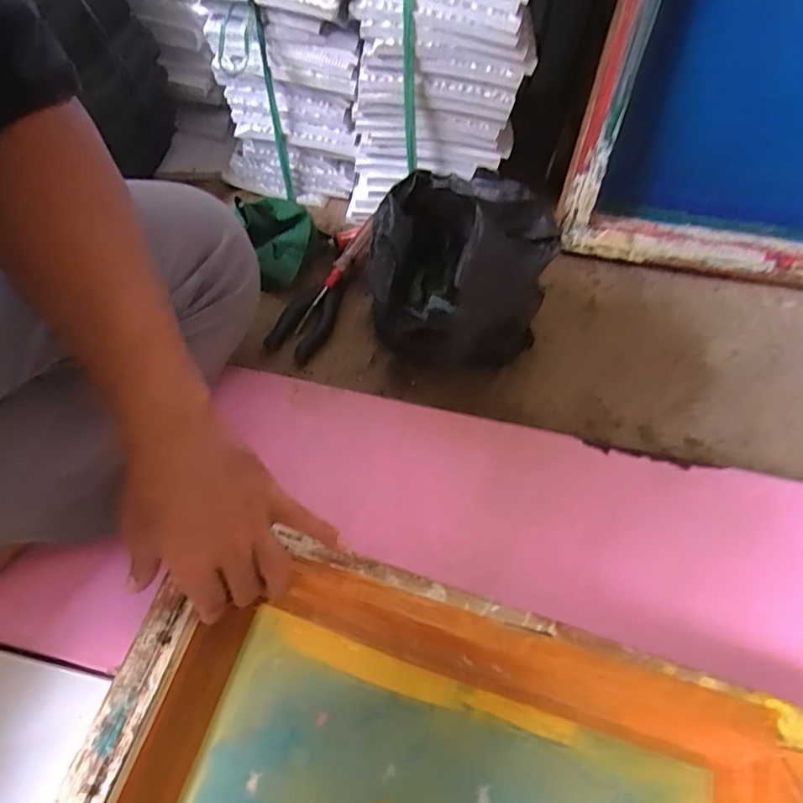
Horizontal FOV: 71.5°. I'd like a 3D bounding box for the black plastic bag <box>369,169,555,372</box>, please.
[{"bbox_3d":[0.049,-0.127,0.532,0.149,0.177,0.139,4,59,1],"label":"black plastic bag"}]

